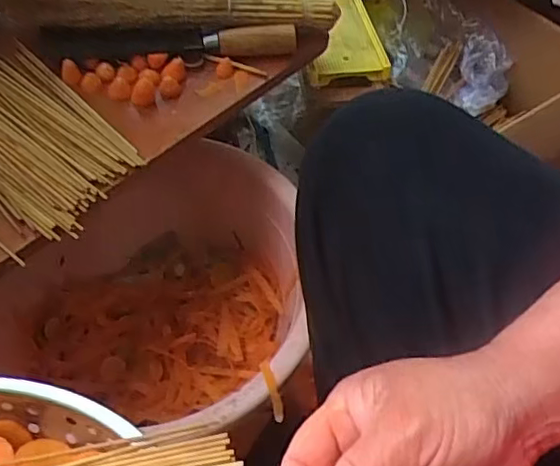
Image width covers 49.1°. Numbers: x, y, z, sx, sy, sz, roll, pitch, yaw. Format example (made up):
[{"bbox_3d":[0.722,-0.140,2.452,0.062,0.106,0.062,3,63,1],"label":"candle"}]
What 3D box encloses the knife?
[{"bbox_3d":[-0.116,-0.204,0.653,0.265,0.036,0.022,-5,8,-7],"label":"knife"}]

